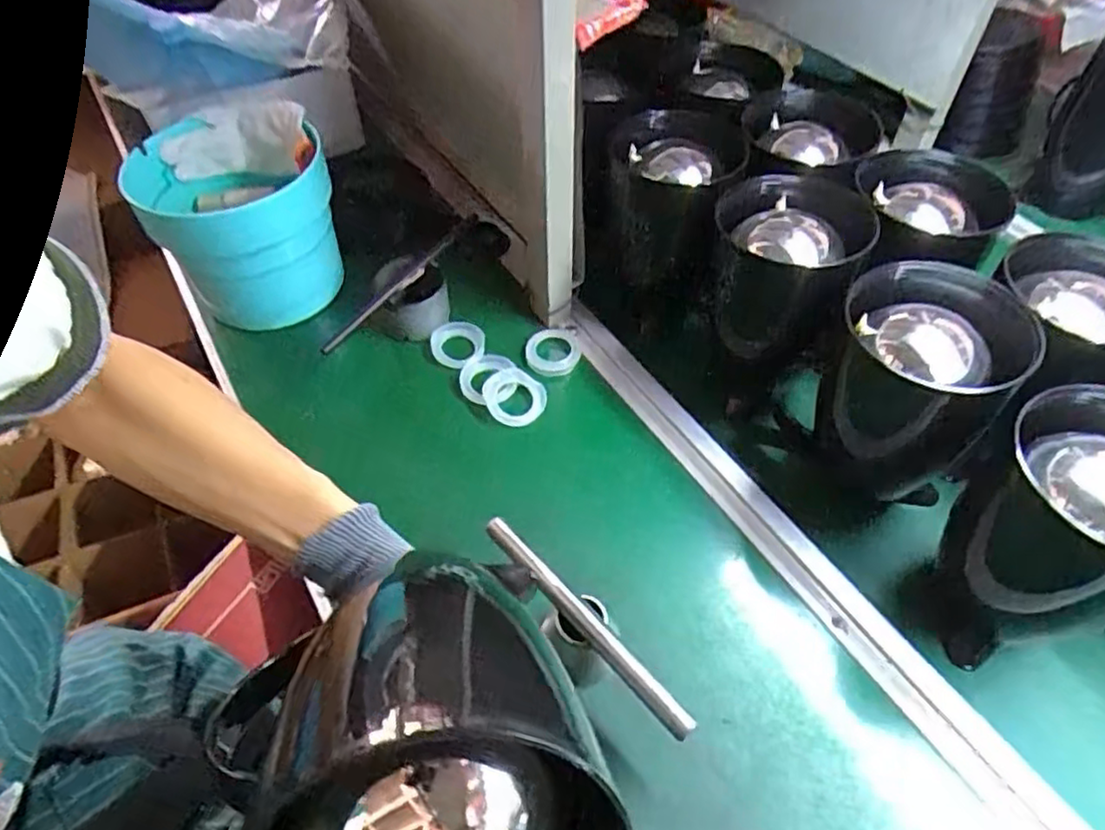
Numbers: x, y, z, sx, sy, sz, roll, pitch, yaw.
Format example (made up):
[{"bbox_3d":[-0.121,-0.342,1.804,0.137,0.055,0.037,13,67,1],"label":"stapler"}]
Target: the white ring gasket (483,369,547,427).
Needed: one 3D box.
[{"bbox_3d":[-0.037,-0.016,0.679,0.061,0.020,0.054,13,72,-8],"label":"white ring gasket"}]

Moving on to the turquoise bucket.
[{"bbox_3d":[-0.329,-0.209,0.750,0.171,0.156,0.160,0,51,0],"label":"turquoise bucket"}]

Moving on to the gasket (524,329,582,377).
[{"bbox_3d":[0.000,-0.065,0.722,0.057,0.007,0.062,0,51,0],"label":"gasket"}]

